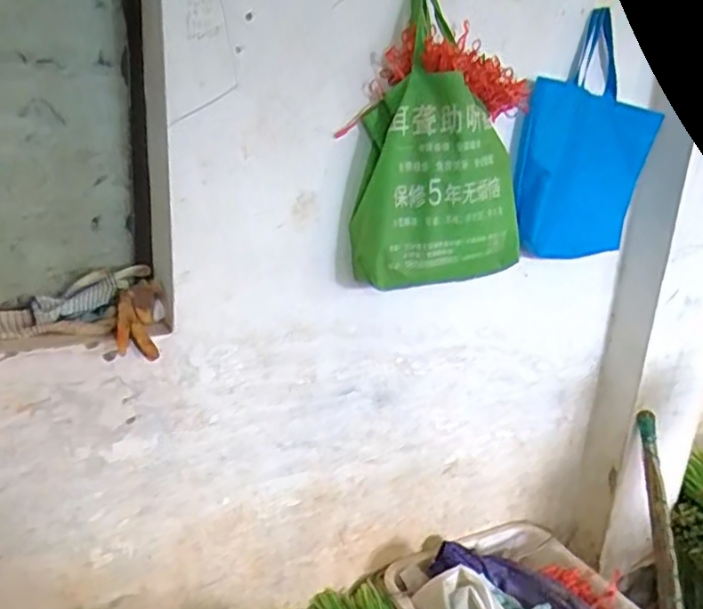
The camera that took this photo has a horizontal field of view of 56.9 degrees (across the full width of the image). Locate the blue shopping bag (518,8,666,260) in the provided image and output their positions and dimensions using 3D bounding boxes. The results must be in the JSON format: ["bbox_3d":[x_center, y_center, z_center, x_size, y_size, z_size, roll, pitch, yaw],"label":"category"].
[{"bbox_3d":[0.441,-0.285,1.204,0.326,0.392,0.053,-10,23,-34],"label":"blue shopping bag"}]

